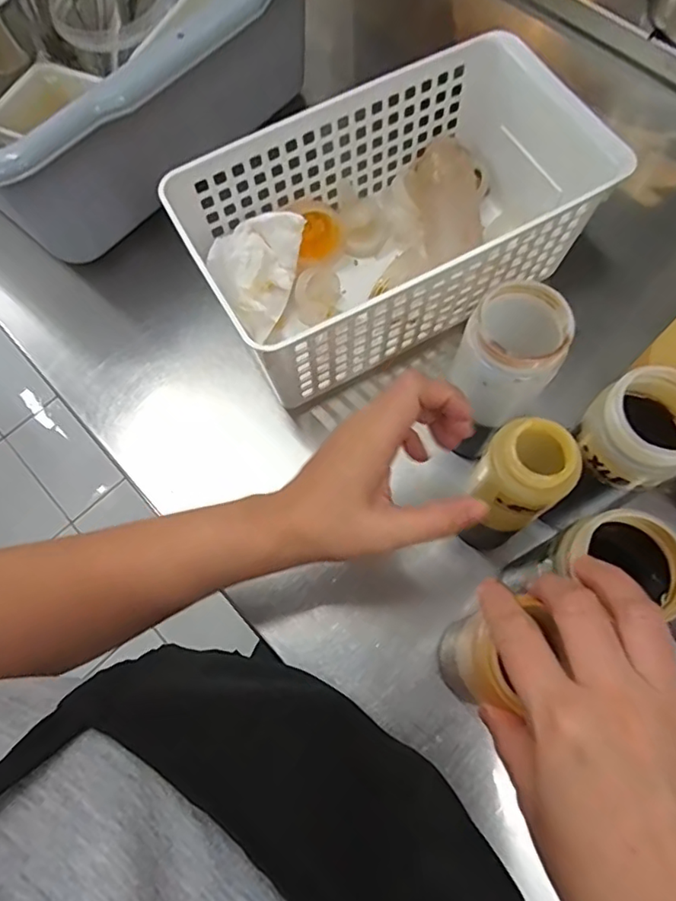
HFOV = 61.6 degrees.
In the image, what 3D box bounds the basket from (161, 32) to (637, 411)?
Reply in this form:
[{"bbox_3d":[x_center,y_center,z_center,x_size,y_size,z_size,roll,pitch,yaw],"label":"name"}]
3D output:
[{"bbox_3d":[0.043,-0.173,0.444,0.278,0.113,0.163,-28,71,-8],"label":"basket"}]

